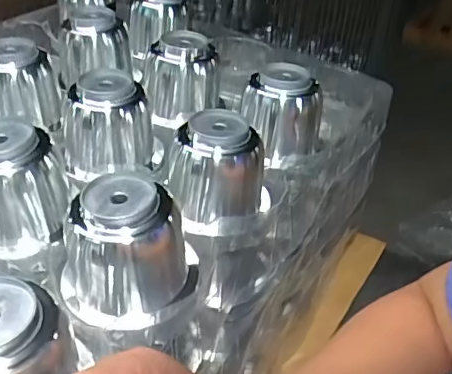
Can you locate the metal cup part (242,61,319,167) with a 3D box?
[{"bbox_3d":[0.051,-0.064,0.511,0.072,0.075,0.066,6,35,4],"label":"metal cup part"}]

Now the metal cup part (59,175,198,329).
[{"bbox_3d":[-0.060,0.040,0.353,0.066,0.073,0.066,13,36,13],"label":"metal cup part"}]

